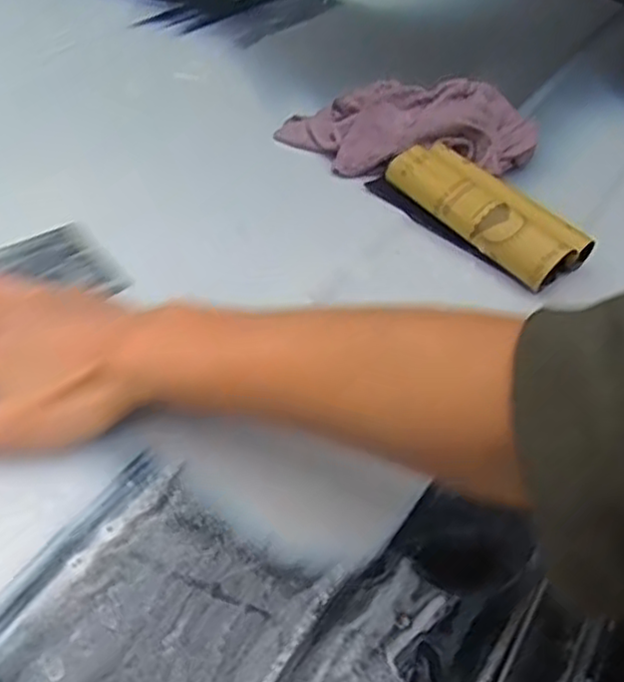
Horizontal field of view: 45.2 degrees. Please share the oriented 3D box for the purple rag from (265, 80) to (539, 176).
[{"bbox_3d":[0.082,-0.169,0.592,0.206,0.051,0.080,-1,43,-7],"label":"purple rag"}]

